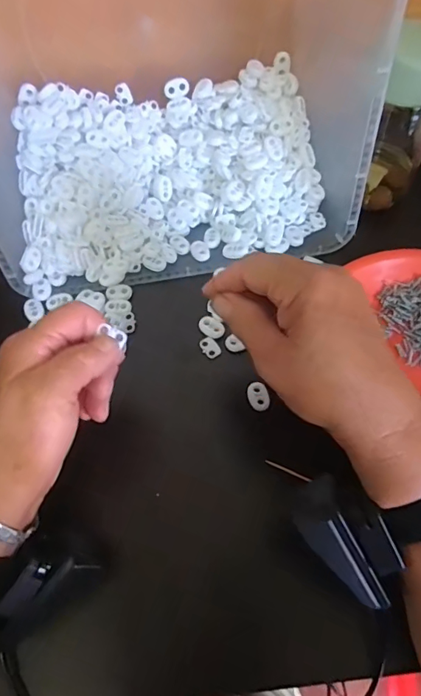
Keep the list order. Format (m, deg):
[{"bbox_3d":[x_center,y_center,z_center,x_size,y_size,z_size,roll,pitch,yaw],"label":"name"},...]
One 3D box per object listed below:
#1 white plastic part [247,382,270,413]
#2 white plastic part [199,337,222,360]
[{"bbox_3d":[0.037,0.037,0.352,0.016,0.005,0.022,-10,64,-4],"label":"white plastic part"},{"bbox_3d":[0.000,0.000,0.375,0.014,0.004,0.019,-34,68,-15],"label":"white plastic part"}]

